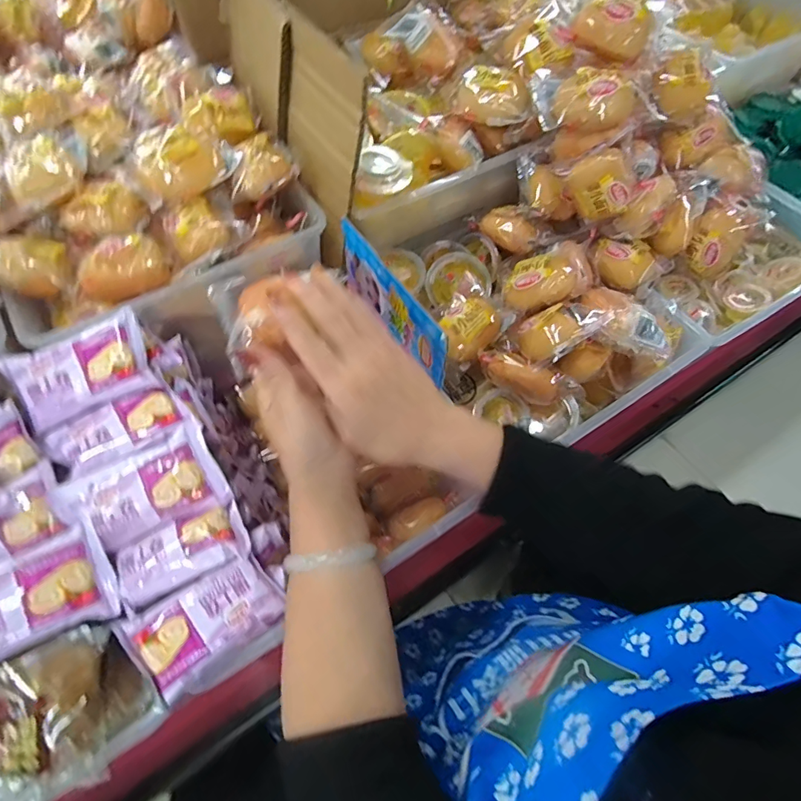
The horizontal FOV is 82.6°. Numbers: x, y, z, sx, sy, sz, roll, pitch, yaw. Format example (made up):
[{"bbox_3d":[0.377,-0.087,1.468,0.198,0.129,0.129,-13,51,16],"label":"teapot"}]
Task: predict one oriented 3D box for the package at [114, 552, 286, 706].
[{"bbox_3d":[-0.136,0.157,0.326,0.095,0.025,0.058,-30,83,-27],"label":"package"}]

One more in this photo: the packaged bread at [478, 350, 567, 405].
[{"bbox_3d":[0.125,-0.030,0.465,0.085,0.047,0.031,31,64,15],"label":"packaged bread"}]

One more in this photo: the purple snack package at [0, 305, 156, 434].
[{"bbox_3d":[-0.252,-0.024,0.359,0.101,0.020,0.062,-24,92,-7],"label":"purple snack package"}]

